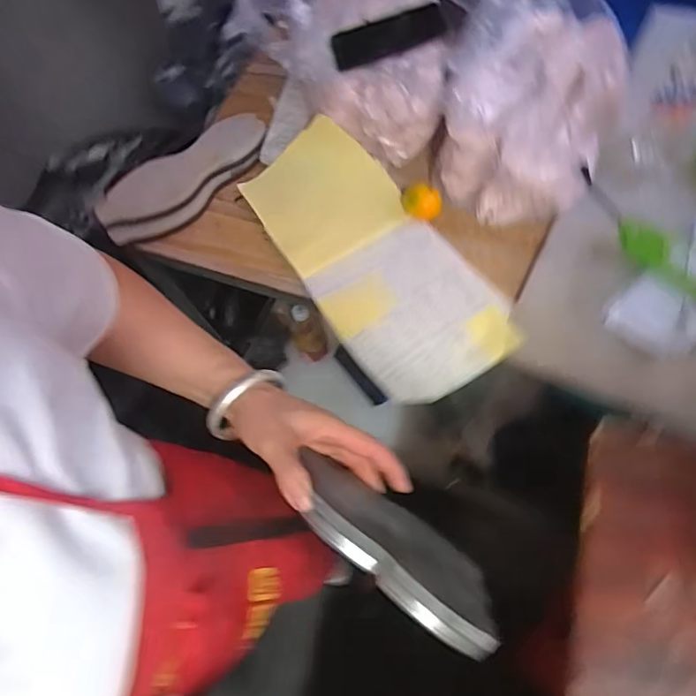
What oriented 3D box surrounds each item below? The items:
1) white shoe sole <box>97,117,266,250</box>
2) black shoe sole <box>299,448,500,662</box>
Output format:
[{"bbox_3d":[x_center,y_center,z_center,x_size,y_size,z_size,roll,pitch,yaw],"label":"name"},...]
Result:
[{"bbox_3d":[-0.263,-0.274,0.847,0.295,0.043,0.139,-33,68,0],"label":"white shoe sole"},{"bbox_3d":[0.035,0.147,0.398,0.169,0.098,0.024,37,102,5],"label":"black shoe sole"}]

